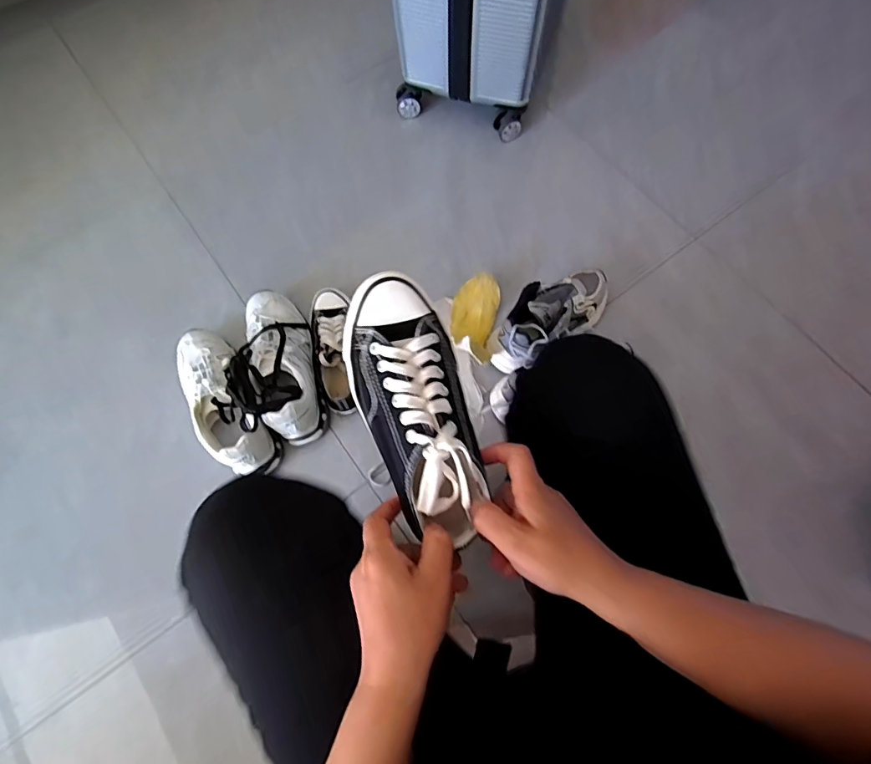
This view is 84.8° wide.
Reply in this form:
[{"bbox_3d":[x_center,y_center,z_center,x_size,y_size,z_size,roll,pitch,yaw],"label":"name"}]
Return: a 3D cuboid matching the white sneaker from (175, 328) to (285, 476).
[{"bbox_3d":[-0.362,0.026,0.804,0.095,0.116,0.283,-31,73,-9],"label":"white sneaker"}]

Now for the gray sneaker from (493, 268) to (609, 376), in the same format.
[{"bbox_3d":[0.208,-0.121,0.862,0.262,0.097,0.107,-32,73,-9],"label":"gray sneaker"}]

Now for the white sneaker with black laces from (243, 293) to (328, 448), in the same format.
[{"bbox_3d":[-0.262,-0.044,0.812,0.102,0.091,0.283,-22,72,-6],"label":"white sneaker with black laces"}]

